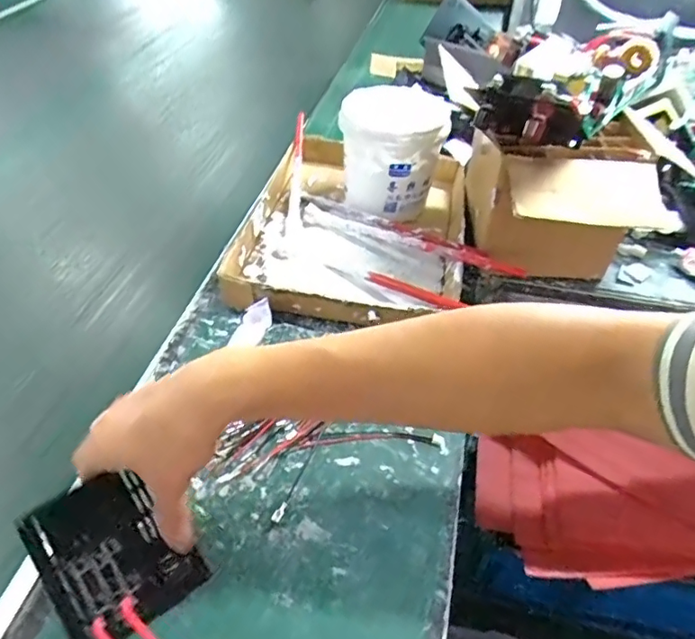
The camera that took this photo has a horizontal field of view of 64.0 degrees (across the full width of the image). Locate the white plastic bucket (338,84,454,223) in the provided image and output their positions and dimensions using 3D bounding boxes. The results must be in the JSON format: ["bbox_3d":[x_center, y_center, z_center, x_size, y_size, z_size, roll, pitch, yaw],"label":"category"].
[{"bbox_3d":[0.051,-0.209,0.679,0.116,0.115,0.131,1,45,-1],"label":"white plastic bucket"}]

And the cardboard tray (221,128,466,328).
[{"bbox_3d":[0.014,-0.120,0.663,0.242,0.052,0.353,9,45,7],"label":"cardboard tray"}]

